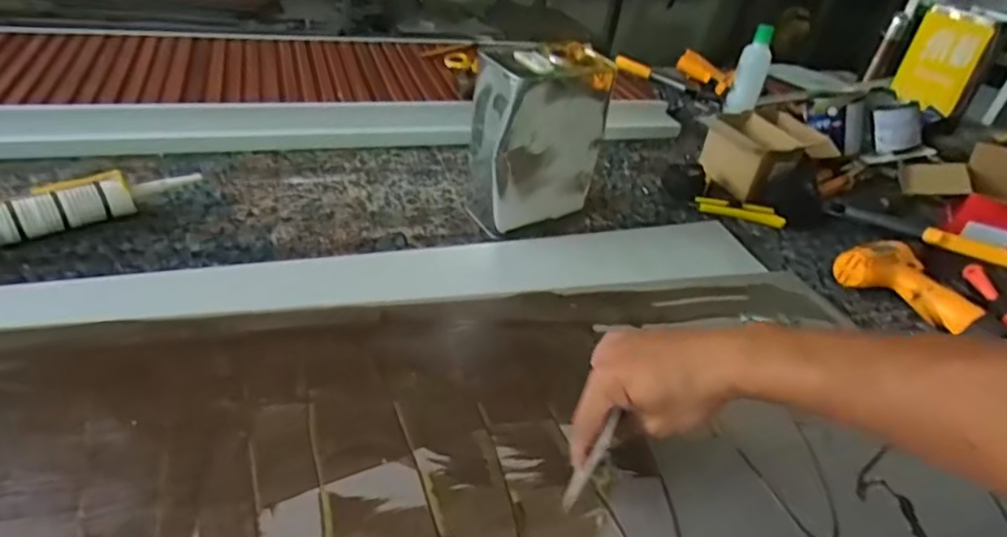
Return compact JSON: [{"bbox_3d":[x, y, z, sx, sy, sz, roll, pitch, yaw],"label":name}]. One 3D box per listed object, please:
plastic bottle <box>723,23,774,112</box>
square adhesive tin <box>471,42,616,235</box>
[{"bbox_3d":[0.470,-0.374,1.152,0.060,0.169,0.056,20,13,20],"label":"plastic bottle"},{"bbox_3d":[0.041,-0.169,0.815,0.161,0.229,0.107,-18,45,-36],"label":"square adhesive tin"}]

